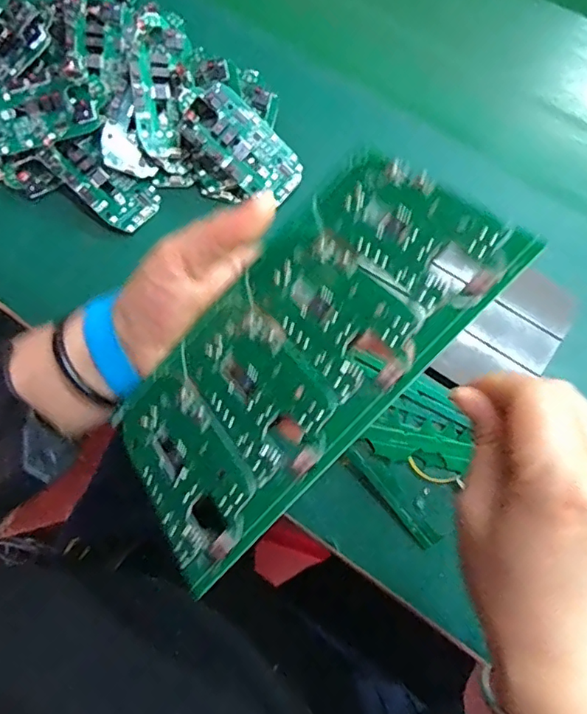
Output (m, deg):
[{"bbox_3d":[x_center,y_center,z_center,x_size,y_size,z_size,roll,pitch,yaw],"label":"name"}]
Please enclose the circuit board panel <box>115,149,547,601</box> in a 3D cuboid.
[{"bbox_3d":[-0.001,-0.004,0.233,0.186,0.004,0.106,-47,53,4],"label":"circuit board panel"}]

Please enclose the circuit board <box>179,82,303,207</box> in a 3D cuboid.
[{"bbox_3d":[-0.035,-0.153,0.385,0.090,0.009,0.046,41,86,-13],"label":"circuit board"}]

